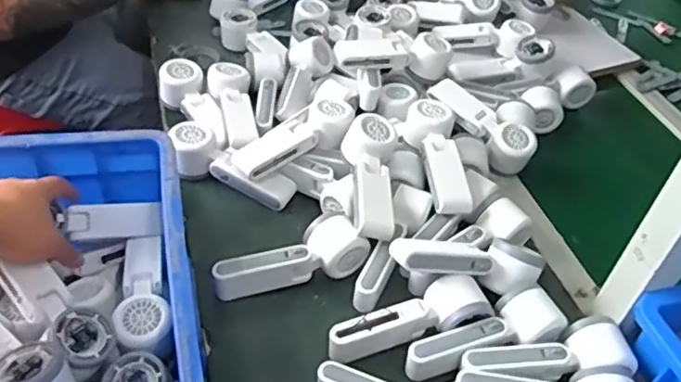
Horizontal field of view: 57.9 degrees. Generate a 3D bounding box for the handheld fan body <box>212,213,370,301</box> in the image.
[{"bbox_3d":[-0.055,0.079,0.673,0.167,0.060,0.059,-15,48,-20],"label":"handheld fan body"}]

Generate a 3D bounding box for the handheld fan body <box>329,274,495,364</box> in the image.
[{"bbox_3d":[0.067,0.132,0.628,0.167,0.052,0.056,-8,46,-13],"label":"handheld fan body"}]

